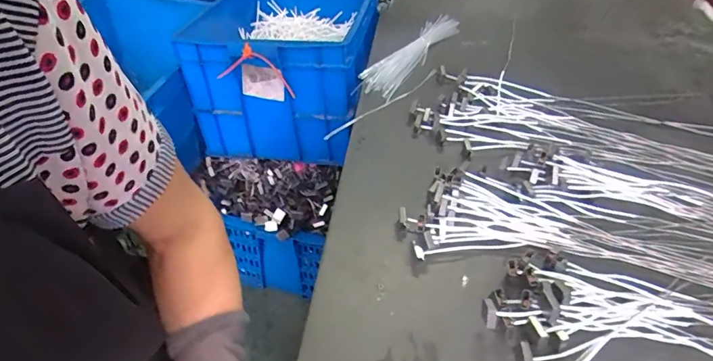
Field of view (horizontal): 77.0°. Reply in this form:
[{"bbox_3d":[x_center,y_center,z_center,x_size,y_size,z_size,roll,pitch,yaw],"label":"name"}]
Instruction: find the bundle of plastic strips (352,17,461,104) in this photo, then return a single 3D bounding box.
[{"bbox_3d":[0.144,-0.332,1.153,0.108,0.047,0.441,27,49,20],"label":"bundle of plastic strips"}]

